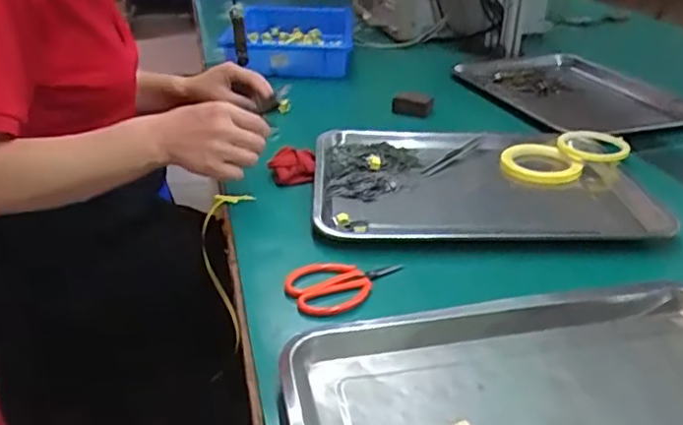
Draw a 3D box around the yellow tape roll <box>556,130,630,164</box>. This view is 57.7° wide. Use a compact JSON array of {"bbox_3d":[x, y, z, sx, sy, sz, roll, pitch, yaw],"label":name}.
[{"bbox_3d":[0.345,-0.092,0.849,0.089,0.013,0.079,13,42,26],"label":"yellow tape roll"}]

